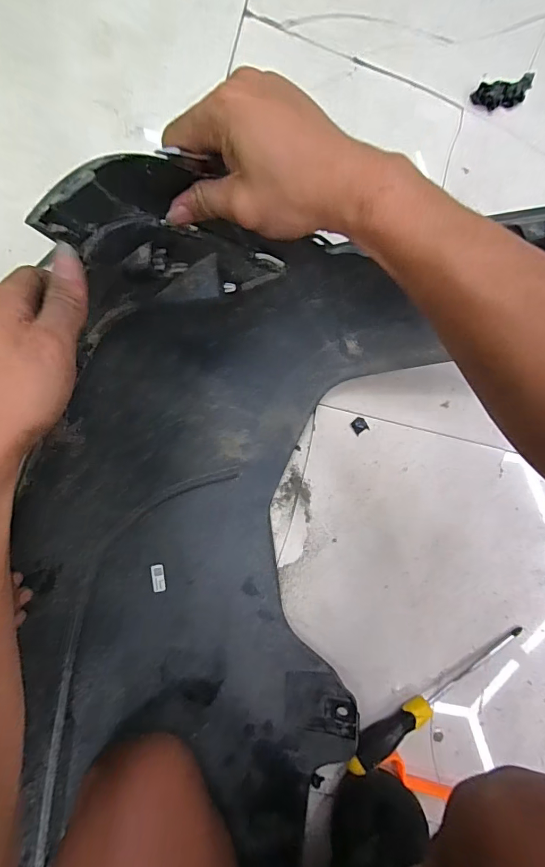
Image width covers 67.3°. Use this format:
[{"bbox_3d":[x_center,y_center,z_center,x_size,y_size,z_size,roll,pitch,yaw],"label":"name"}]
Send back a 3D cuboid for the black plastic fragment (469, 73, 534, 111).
[{"bbox_3d":[0.292,-0.428,0.511,0.088,0.012,0.033,-20,90,-4],"label":"black plastic fragment"}]

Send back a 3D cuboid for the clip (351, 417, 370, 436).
[{"bbox_3d":[0.104,-0.009,0.487,0.017,0.004,0.019,-29,90,-4],"label":"clip"}]

